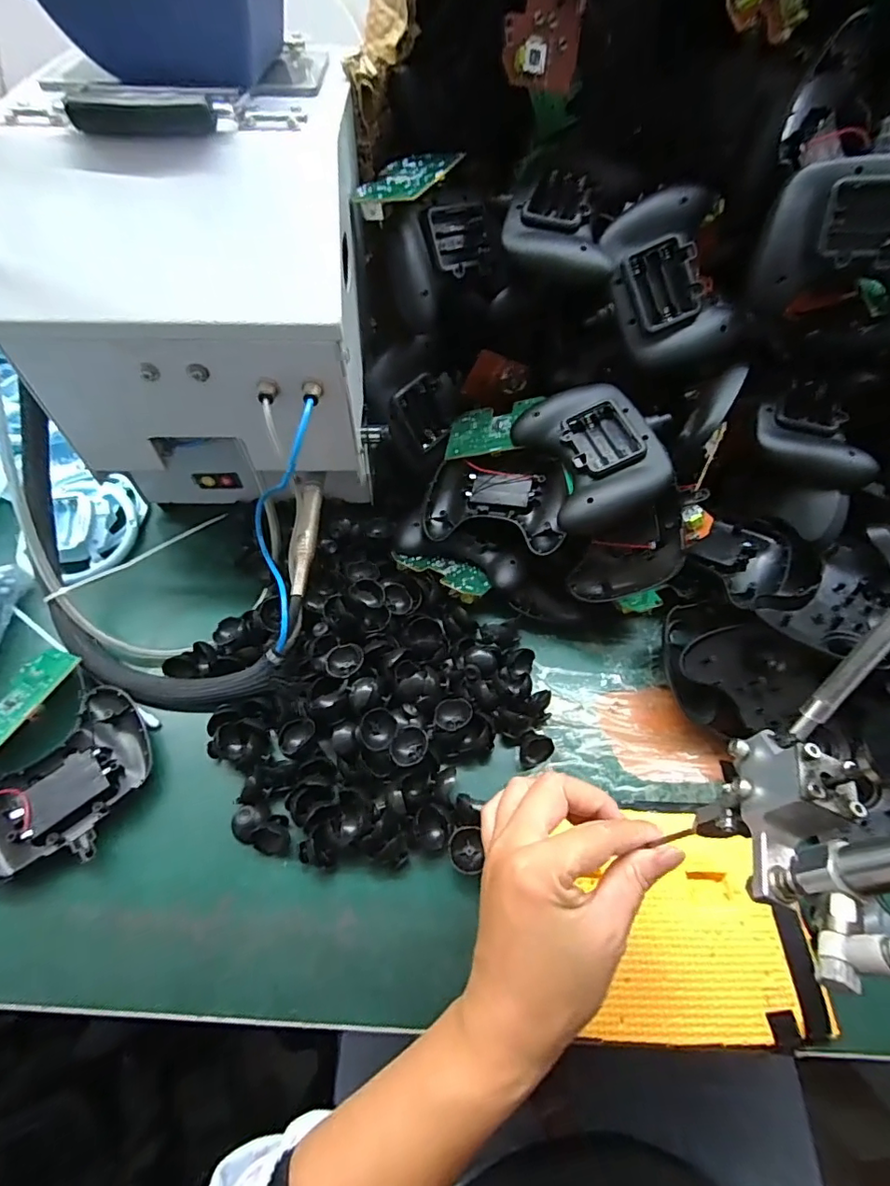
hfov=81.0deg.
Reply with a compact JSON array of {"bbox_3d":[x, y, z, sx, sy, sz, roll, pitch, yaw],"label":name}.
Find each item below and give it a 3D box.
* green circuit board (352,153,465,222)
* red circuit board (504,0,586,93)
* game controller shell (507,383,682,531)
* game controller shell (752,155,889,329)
[{"bbox_3d":[-0.027,-0.286,0.367,0.050,0.015,0.084,19,59,19],"label":"green circuit board"},{"bbox_3d":[0.070,-0.405,0.356,0.058,0.088,0.014,-13,31,-5],"label":"red circuit board"},{"bbox_3d":[0.109,-0.101,0.386,0.085,0.034,0.115,-20,61,-13],"label":"game controller shell"},{"bbox_3d":[0.266,-0.229,0.340,0.111,0.090,0.033,2,29,10],"label":"game controller shell"}]

